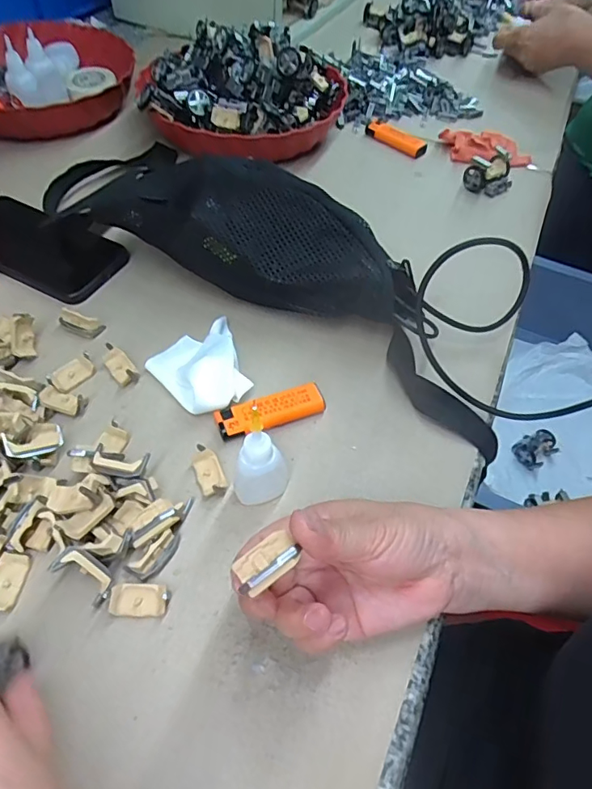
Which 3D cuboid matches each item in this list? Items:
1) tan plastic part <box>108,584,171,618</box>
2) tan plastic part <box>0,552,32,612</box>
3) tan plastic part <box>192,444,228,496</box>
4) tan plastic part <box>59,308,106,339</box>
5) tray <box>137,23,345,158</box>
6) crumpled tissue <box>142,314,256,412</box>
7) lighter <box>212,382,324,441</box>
[{"bbox_3d":[-0.091,0.121,0.296,0.032,0.012,0.017,2,54,-2],"label":"tan plastic part"},{"bbox_3d":[-0.171,0.110,0.299,0.019,0.009,0.033,18,52,-18],"label":"tan plastic part"},{"bbox_3d":[-0.059,0.053,0.343,0.016,0.016,0.035,-19,57,-16],"label":"tan plastic part"},{"bbox_3d":[-0.180,-0.060,0.419,0.035,0.014,0.014,13,54,6],"label":"tan plastic part"},{"bbox_3d":[-0.068,-0.365,0.605,0.239,0.081,0.206,16,55,8],"label":"tray"},{"bbox_3d":[-0.077,-0.022,0.391,0.068,0.028,0.086,-12,56,-12],"label":"crumpled tissue"},{"bbox_3d":[-0.019,0.014,0.376,0.079,0.015,0.025,-17,57,-15],"label":"lighter"}]

